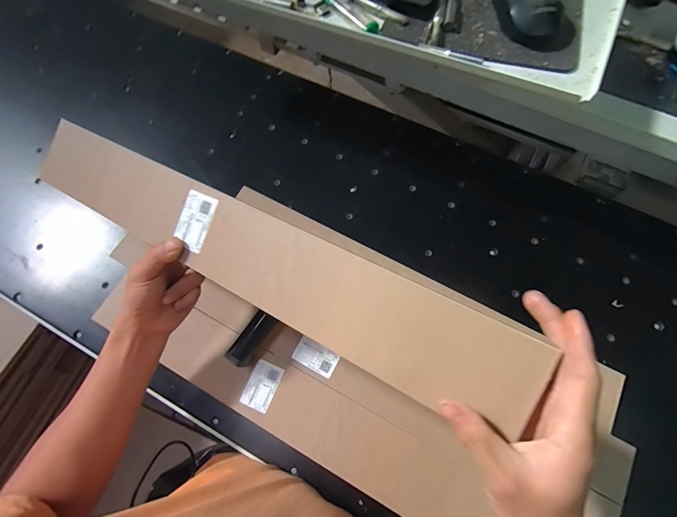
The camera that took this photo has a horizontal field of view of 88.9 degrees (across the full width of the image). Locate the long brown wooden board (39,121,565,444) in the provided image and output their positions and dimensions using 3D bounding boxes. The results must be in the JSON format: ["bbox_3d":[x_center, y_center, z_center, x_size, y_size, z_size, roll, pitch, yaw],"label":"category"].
[{"bbox_3d":[-0.102,-0.012,0.343,0.585,0.008,0.085,26,92,18],"label":"long brown wooden board"}]

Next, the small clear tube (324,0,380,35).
[{"bbox_3d":[0.015,-0.293,0.416,0.017,0.011,0.091,-38,72,-14],"label":"small clear tube"}]

